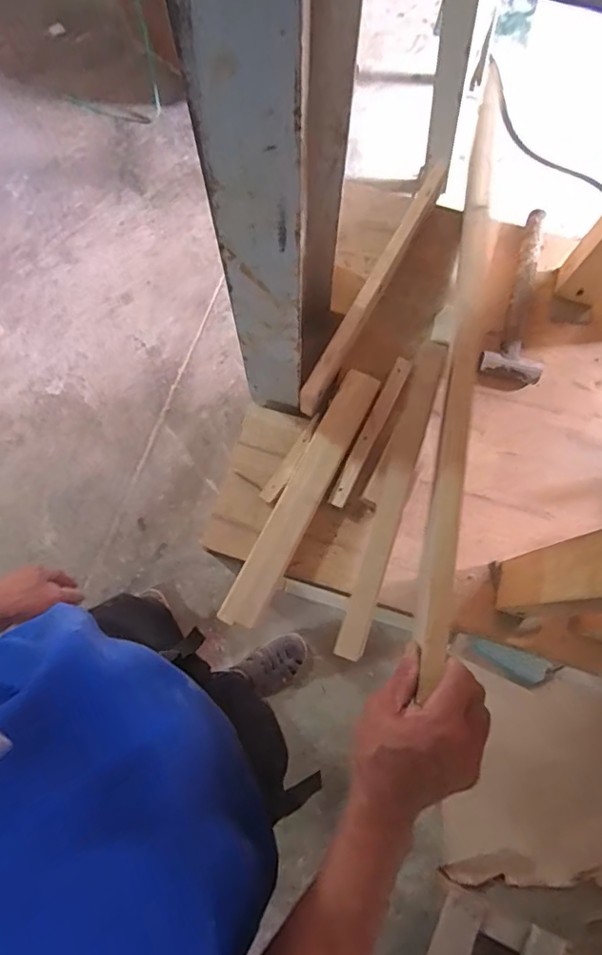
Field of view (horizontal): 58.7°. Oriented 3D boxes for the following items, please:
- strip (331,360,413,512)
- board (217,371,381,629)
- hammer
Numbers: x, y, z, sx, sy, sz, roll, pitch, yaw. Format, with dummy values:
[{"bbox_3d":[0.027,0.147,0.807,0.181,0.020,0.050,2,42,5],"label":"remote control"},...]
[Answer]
[{"bbox_3d":[0.094,-0.062,0.726,0.024,0.020,0.221,26,77,6],"label":"strip"},{"bbox_3d":[0.003,0.022,0.697,0.051,0.020,0.362,27,77,6],"label":"board"},{"bbox_3d":[0.330,-0.267,0.775,0.081,0.027,0.266,17,76,4],"label":"hammer"}]

